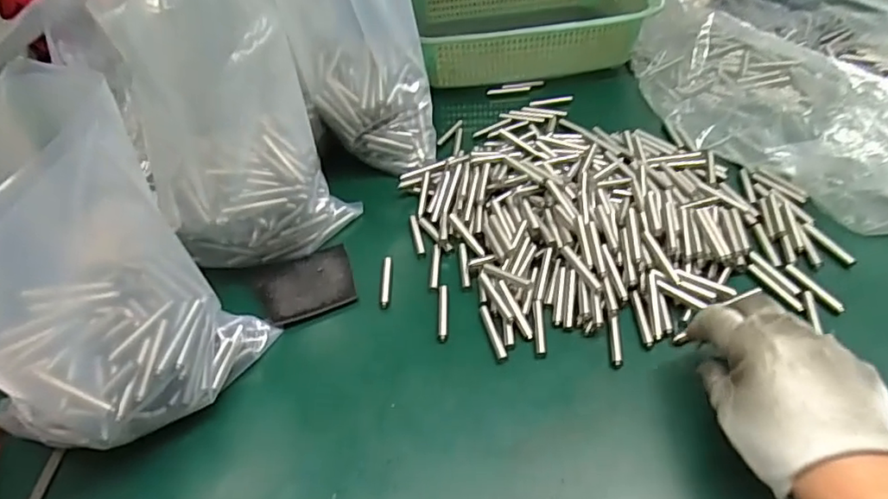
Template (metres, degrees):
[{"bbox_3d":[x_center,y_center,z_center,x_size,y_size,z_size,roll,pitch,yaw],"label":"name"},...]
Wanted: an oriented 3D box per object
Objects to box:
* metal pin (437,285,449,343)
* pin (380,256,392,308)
[{"bbox_3d":[-0.001,0.047,0.424,0.008,0.005,0.049,0,45,2],"label":"metal pin"},{"bbox_3d":[-0.046,0.024,0.451,0.008,0.007,0.049,-1,45,1],"label":"pin"}]

